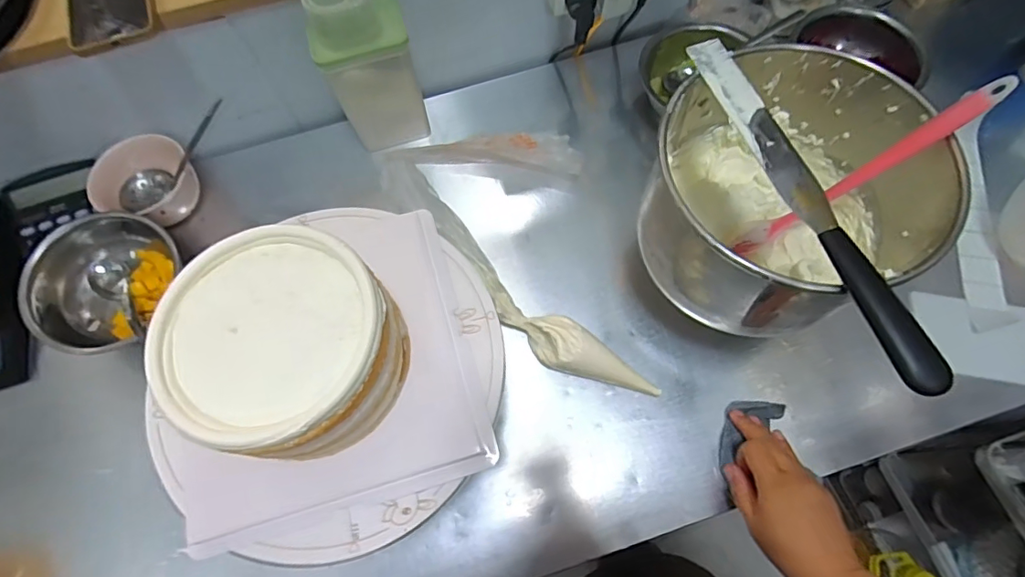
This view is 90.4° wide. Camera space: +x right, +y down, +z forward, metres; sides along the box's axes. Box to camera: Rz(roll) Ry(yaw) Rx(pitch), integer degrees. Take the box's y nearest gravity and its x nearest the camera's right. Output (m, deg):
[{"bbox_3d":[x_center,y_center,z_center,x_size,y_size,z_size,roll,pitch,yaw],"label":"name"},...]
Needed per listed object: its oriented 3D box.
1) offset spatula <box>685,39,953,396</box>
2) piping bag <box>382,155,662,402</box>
[{"bbox_3d":[0.213,-0.075,0.376,0.031,0.019,0.313,-17,69,-4],"label":"offset spatula"},{"bbox_3d":[-0.005,-0.003,0.539,0.369,0.099,0.059,40,76,15],"label":"piping bag"}]

